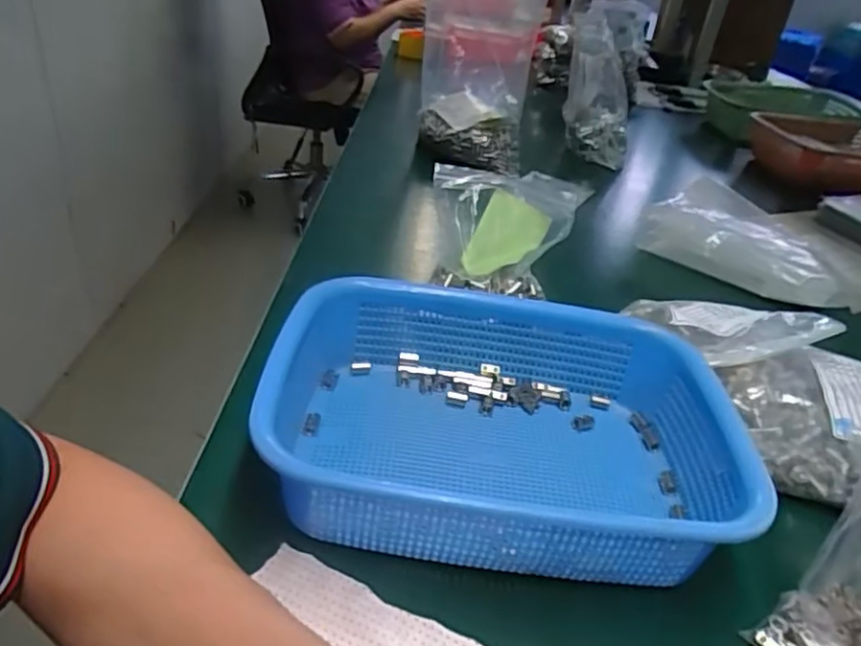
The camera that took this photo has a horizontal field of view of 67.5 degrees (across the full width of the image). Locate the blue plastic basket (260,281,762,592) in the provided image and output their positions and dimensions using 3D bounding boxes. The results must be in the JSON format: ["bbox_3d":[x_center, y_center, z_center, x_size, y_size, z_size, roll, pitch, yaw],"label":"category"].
[{"bbox_3d":[0.045,0.062,0.412,0.272,0.073,0.200,7,32,-1],"label":"blue plastic basket"}]

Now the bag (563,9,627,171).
[{"bbox_3d":[0.266,-0.370,1.030,0.102,0.233,0.091,3,19,9],"label":"bag"}]

